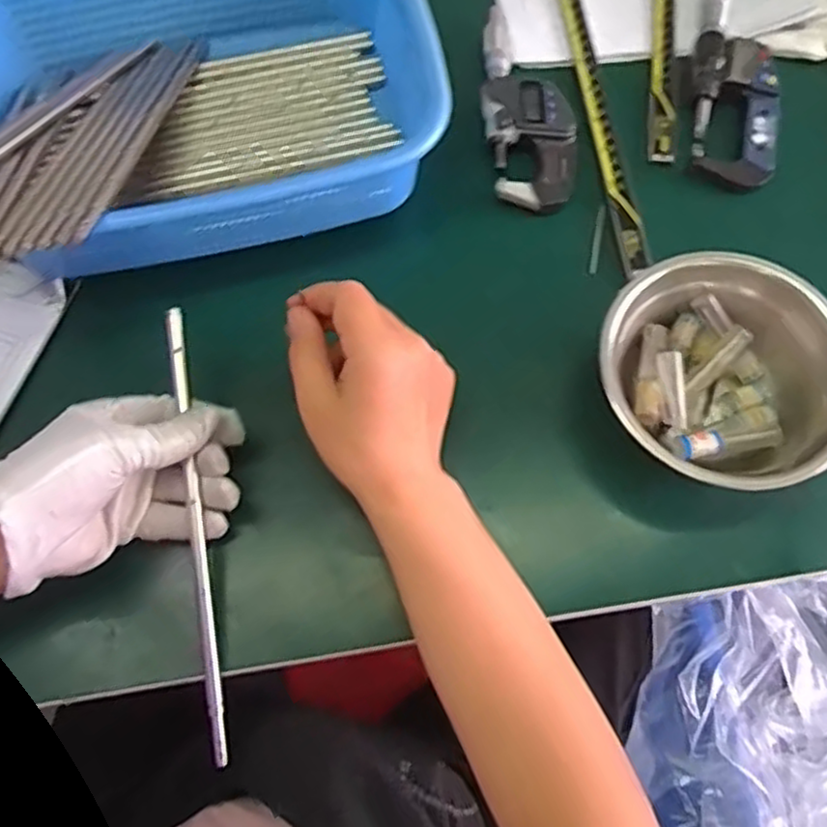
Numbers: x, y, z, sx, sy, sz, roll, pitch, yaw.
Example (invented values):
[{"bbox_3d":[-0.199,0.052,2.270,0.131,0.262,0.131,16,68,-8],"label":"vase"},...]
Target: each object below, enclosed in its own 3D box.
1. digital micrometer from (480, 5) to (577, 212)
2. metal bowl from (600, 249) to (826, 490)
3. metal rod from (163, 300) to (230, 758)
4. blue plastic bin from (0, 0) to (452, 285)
[{"bbox_3d":[0.074,-0.202,0.473,0.056,0.021,0.148,-5,71,-1],"label":"digital micrometer"},{"bbox_3d":[0.168,-0.022,0.390,0.131,0.060,0.131,-43,76,-13],"label":"metal bowl"},{"bbox_3d":[-0.109,0.057,0.359,0.008,0.005,0.224,-8,82,-2],"label":"metal rod"},{"bbox_3d":[-0.127,-0.202,0.437,0.294,0.082,0.193,-22,72,-7],"label":"blue plastic bin"}]

